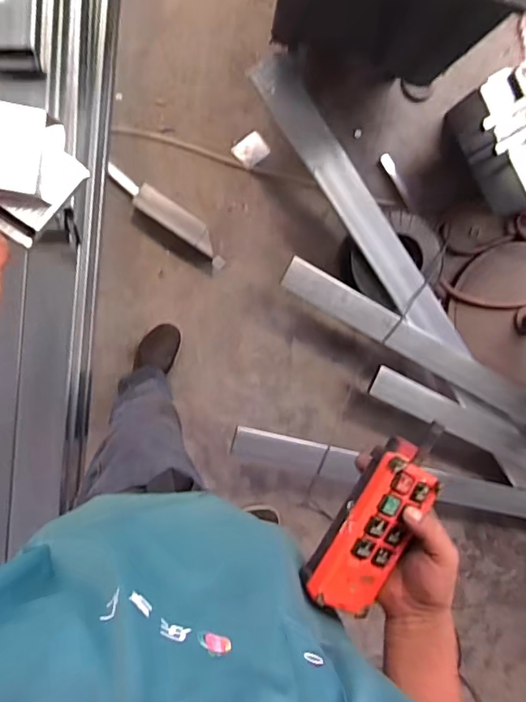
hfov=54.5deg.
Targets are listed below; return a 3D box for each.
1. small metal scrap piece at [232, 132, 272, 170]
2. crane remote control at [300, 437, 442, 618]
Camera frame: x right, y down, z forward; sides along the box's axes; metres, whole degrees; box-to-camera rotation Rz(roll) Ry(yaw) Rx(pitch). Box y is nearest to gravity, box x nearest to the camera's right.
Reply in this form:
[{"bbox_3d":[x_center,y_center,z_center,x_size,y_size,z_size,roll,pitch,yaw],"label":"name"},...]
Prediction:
[{"bbox_3d":[-0.033,-0.549,1.393,0.086,0.014,0.075,-41,98,-3],"label":"small metal scrap piece"},{"bbox_3d":[0.112,0.177,0.512,0.075,0.036,0.174,29,91,-9],"label":"crane remote control"}]

